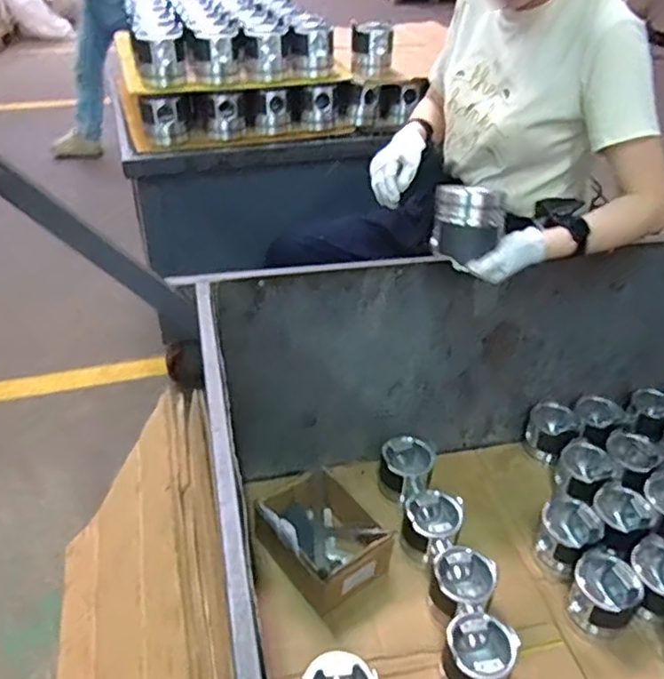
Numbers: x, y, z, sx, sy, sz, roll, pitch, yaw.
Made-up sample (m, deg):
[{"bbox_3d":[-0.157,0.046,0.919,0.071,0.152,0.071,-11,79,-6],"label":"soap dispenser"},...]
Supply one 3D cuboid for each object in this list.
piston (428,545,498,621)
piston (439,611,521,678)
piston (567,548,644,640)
[{"bbox_3d":[0.205,0.392,1.003,0.098,0.075,0.101,27,43,30],"label":"piston"},{"bbox_3d":[0.207,0.460,0.903,0.095,0.090,0.099,2,36,-1],"label":"piston"},{"bbox_3d":[0.432,0.404,1.005,0.096,0.086,0.105,2,36,-1],"label":"piston"}]

